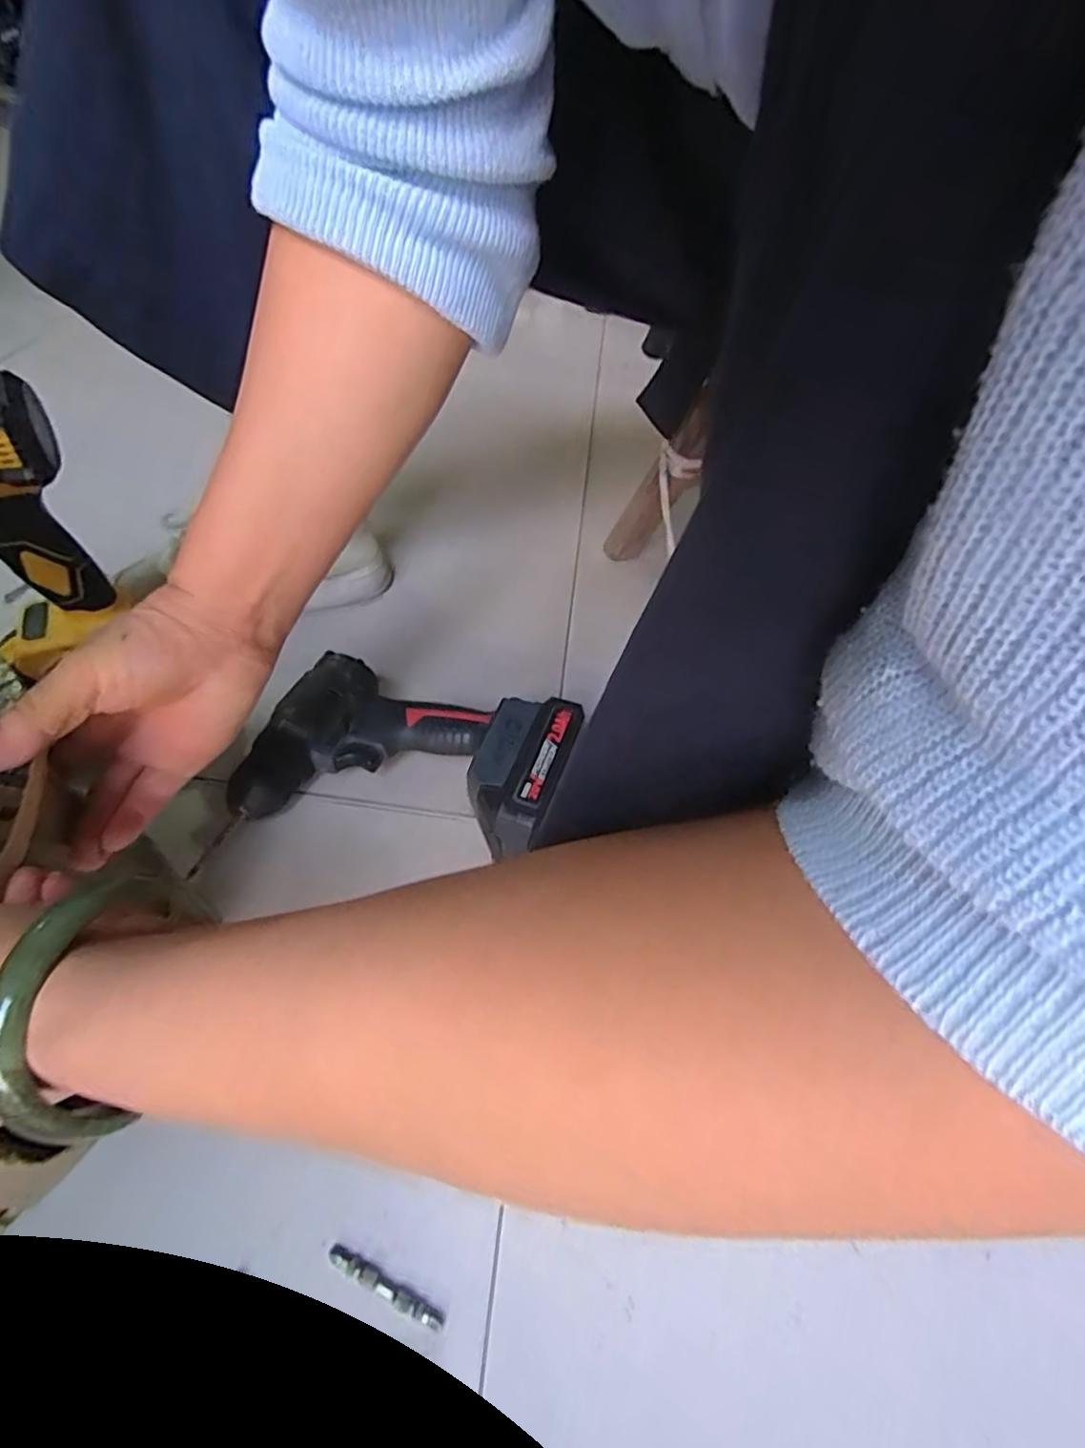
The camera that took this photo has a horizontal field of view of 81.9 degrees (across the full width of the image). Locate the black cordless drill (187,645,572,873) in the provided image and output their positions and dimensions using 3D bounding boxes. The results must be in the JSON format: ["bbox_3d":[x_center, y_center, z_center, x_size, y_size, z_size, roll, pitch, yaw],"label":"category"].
[{"bbox_3d":[-0.095,0.037,0.443,0.210,0.080,0.149,15,52,8],"label":"black cordless drill"}]

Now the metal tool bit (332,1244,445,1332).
[{"bbox_3d":[-0.075,0.269,0.298,0.062,0.006,0.008,22,53,14],"label":"metal tool bit"}]

